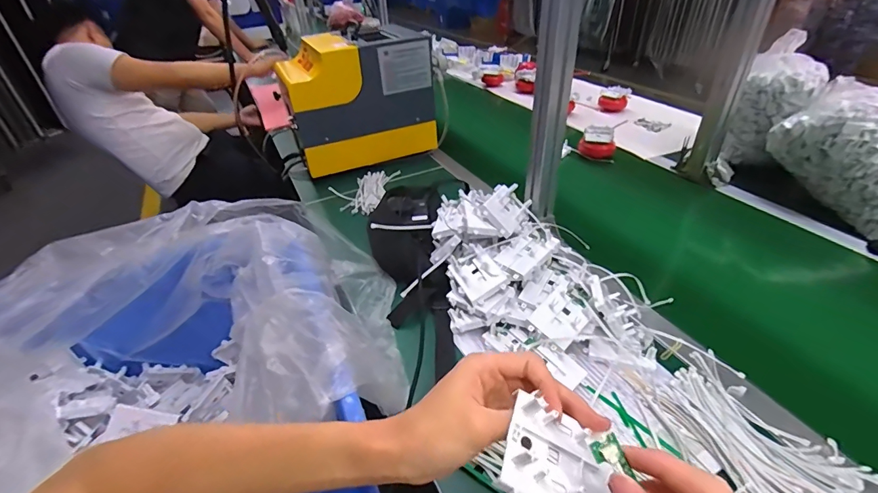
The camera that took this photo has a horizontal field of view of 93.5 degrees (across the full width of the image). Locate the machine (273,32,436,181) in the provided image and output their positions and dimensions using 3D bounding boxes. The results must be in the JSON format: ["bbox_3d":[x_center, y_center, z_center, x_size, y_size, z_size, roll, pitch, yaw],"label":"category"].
[{"bbox_3d":[-0.205,-0.384,1.040,0.338,0.252,0.208,-17,38,-17],"label":"machine"}]

